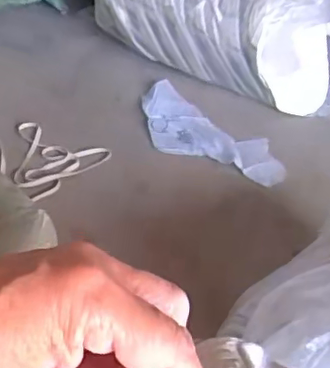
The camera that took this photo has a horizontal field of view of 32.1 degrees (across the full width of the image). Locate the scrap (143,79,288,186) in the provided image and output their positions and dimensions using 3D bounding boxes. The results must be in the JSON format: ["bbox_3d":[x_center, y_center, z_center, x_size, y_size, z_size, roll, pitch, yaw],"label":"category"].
[{"bbox_3d":[0.070,-0.079,0.941,0.290,0.033,0.111,30,52,26],"label":"scrap"}]

